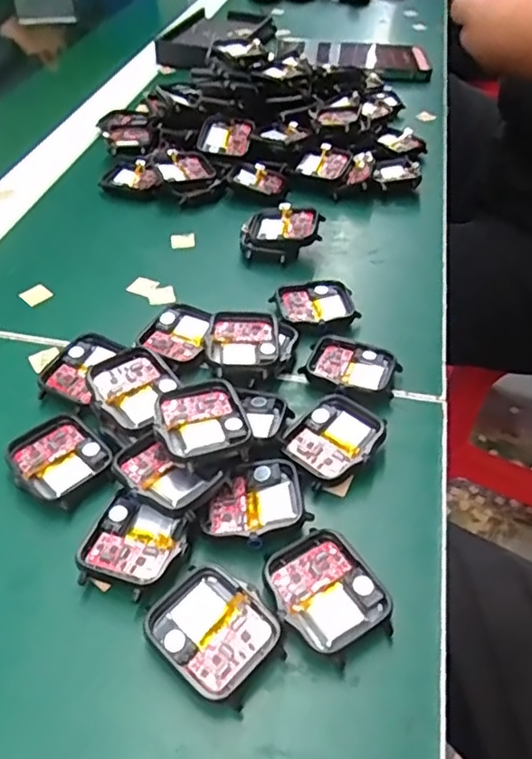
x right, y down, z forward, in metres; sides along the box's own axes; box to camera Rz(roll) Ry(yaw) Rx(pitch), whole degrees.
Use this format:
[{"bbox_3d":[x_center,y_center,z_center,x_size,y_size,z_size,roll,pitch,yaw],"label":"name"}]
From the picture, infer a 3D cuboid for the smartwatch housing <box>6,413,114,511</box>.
[{"bbox_3d":[-0.092,0.037,0.272,0.045,0.010,0.038,32,53,28],"label":"smartwatch housing"}]

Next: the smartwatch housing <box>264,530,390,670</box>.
[{"bbox_3d":[0.022,0.081,0.230,0.038,0.012,0.046,-26,50,-24],"label":"smartwatch housing"}]

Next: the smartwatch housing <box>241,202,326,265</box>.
[{"bbox_3d":[0.010,-0.096,0.394,0.050,0.020,0.038,4,45,4],"label":"smartwatch housing"}]

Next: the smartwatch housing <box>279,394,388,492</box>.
[{"bbox_3d":[0.030,0.026,0.275,0.044,0.007,0.040,-35,54,-30],"label":"smartwatch housing"}]

